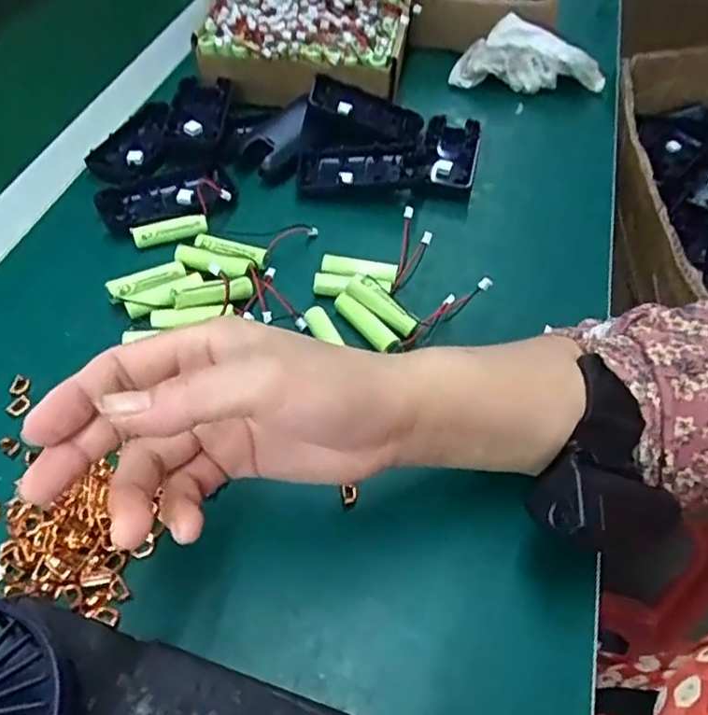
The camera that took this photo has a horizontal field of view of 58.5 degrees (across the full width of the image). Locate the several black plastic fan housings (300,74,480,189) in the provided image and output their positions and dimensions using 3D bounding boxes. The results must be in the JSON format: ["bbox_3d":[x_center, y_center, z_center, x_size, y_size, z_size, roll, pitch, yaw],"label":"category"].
[{"bbox_3d":[0.026,-0.163,0.473,0.127,0.027,0.100,8,54,6],"label":"several black plastic fan housings"}]

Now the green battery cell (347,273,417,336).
[{"bbox_3d":[0.017,-0.034,0.396,0.051,0.011,0.016,40,61,12],"label":"green battery cell"}]

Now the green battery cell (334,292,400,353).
[{"bbox_3d":[0.007,-0.022,0.394,0.011,0.011,0.053,-36,62,-24],"label":"green battery cell"}]

